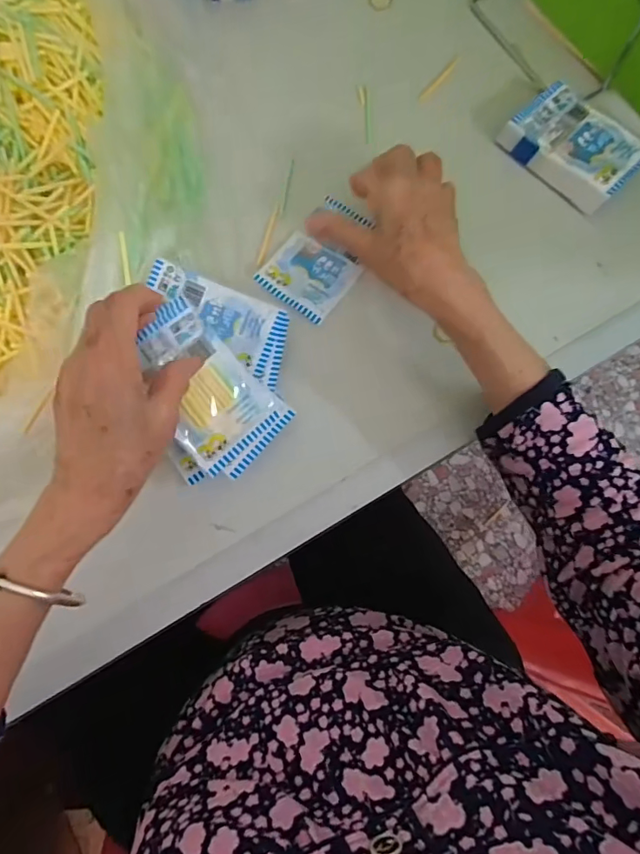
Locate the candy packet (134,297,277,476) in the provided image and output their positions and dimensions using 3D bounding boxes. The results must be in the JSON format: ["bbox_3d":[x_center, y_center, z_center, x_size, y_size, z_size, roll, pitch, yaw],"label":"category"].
[{"bbox_3d":[-0.083,-0.028,0.349,0.068,0.007,0.102,-45,103,-16],"label":"candy packet"}]

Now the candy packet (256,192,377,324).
[{"bbox_3d":[0.003,-0.138,0.419,0.067,0.008,0.100,38,79,9],"label":"candy packet"}]

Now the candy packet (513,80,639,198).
[{"bbox_3d":[0.218,-0.239,0.432,0.062,0.025,0.104,-41,79,-9],"label":"candy packet"}]

